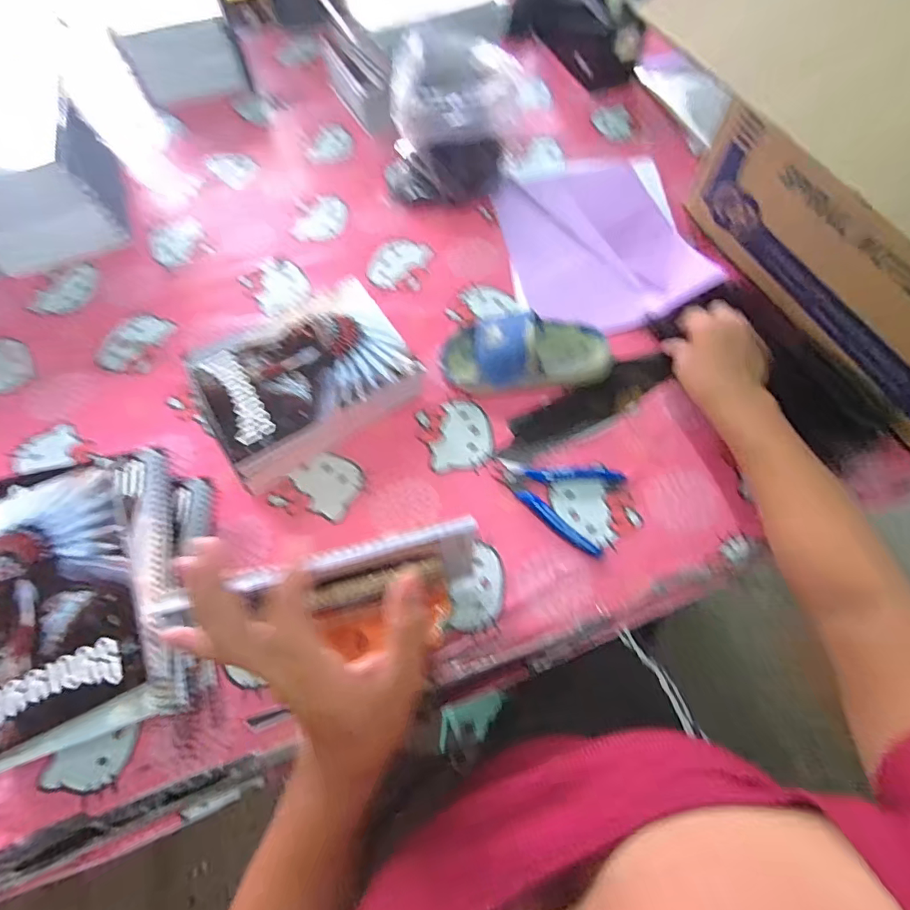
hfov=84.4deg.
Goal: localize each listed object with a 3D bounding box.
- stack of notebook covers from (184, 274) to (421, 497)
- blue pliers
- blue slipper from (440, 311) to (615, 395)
[{"bbox_3d":[-0.151,-0.078,0.520,0.199,0.048,0.163,-30,67,-13],"label":"stack of notebook covers"},{"bbox_3d":[0.093,0.035,0.481,0.118,0.010,0.087,21,67,11],"label":"blue pliers"},{"bbox_3d":[0.075,-0.112,0.525,0.176,0.058,0.086,-7,64,-2],"label":"blue slipper"}]

